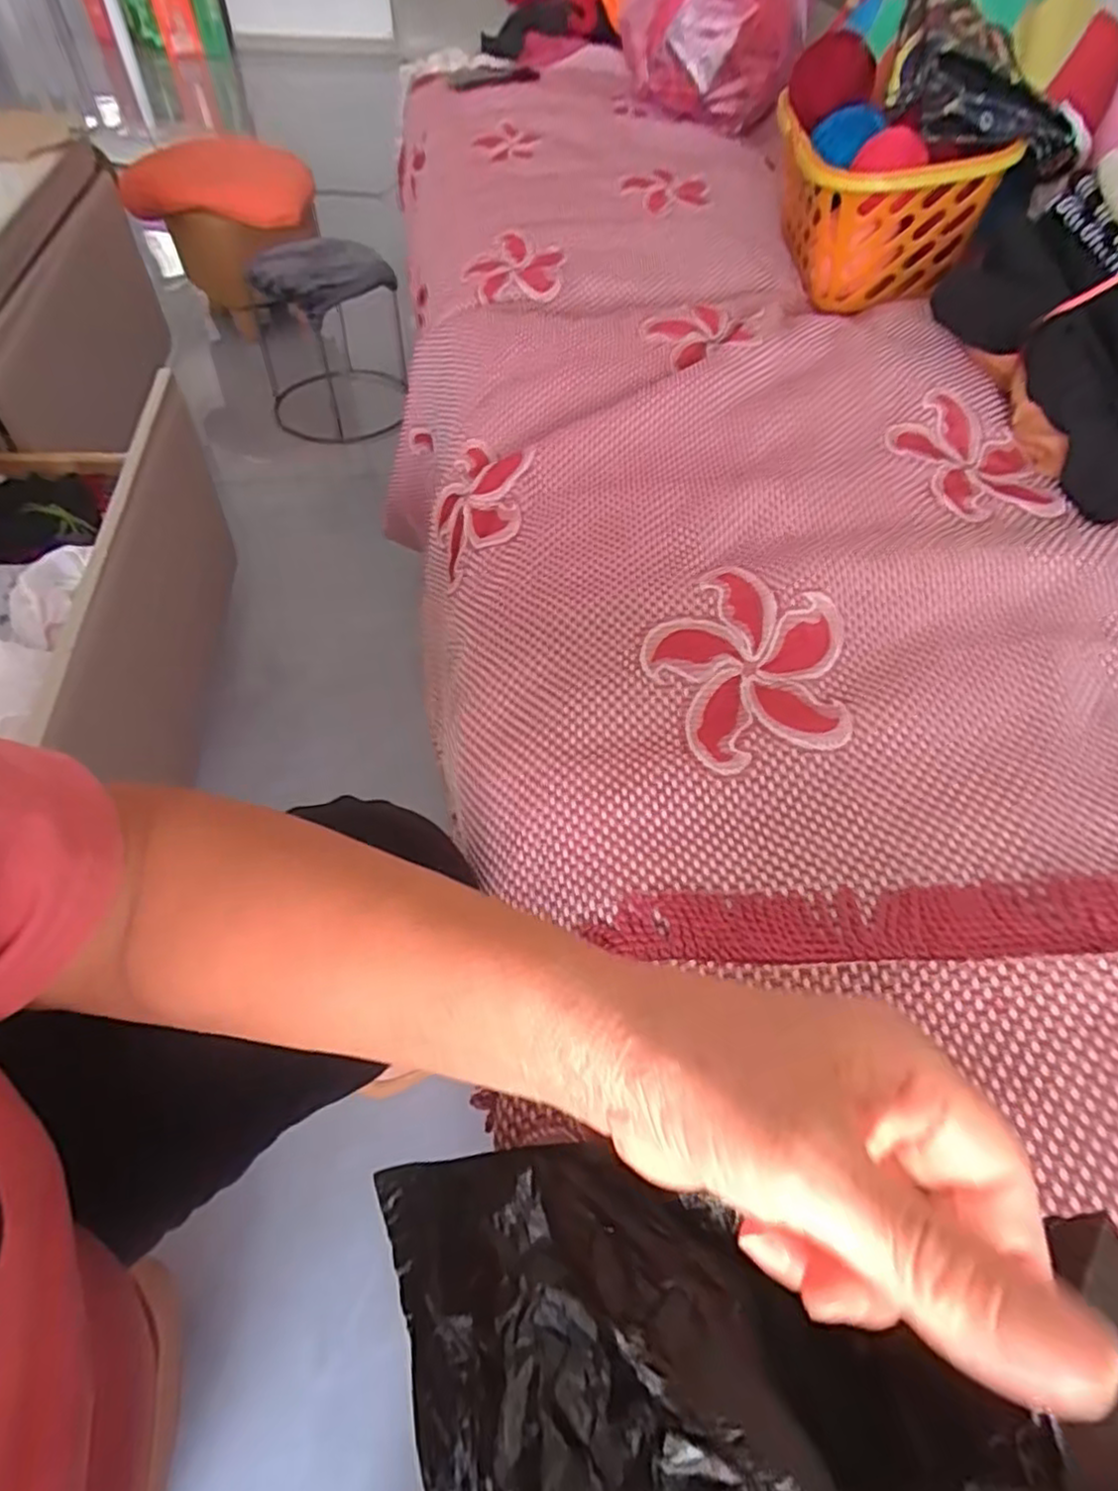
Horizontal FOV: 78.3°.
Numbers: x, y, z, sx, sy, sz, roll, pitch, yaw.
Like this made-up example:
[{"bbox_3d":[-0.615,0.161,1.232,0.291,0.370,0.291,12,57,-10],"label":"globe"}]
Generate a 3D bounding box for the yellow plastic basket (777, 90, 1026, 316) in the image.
[{"bbox_3d":[0.353,-0.614,0.784,0.189,0.131,0.189,2,54,-2],"label":"yellow plastic basket"}]

